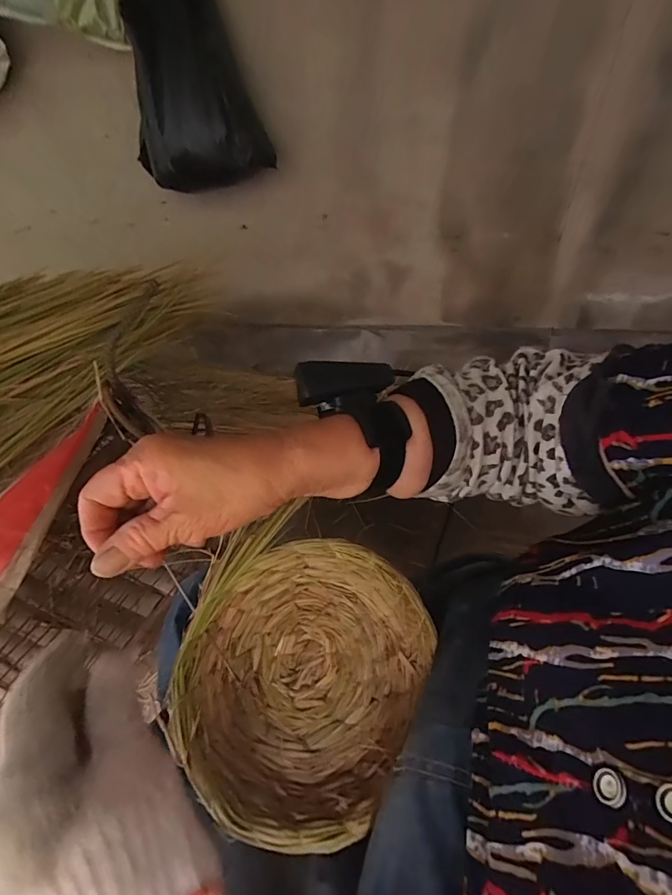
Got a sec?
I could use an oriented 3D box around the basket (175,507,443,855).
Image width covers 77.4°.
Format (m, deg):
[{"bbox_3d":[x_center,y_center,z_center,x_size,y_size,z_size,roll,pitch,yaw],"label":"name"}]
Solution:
[{"bbox_3d":[-0.020,0.163,0.311,0.185,0.065,0.178,32,62,6],"label":"basket"}]

